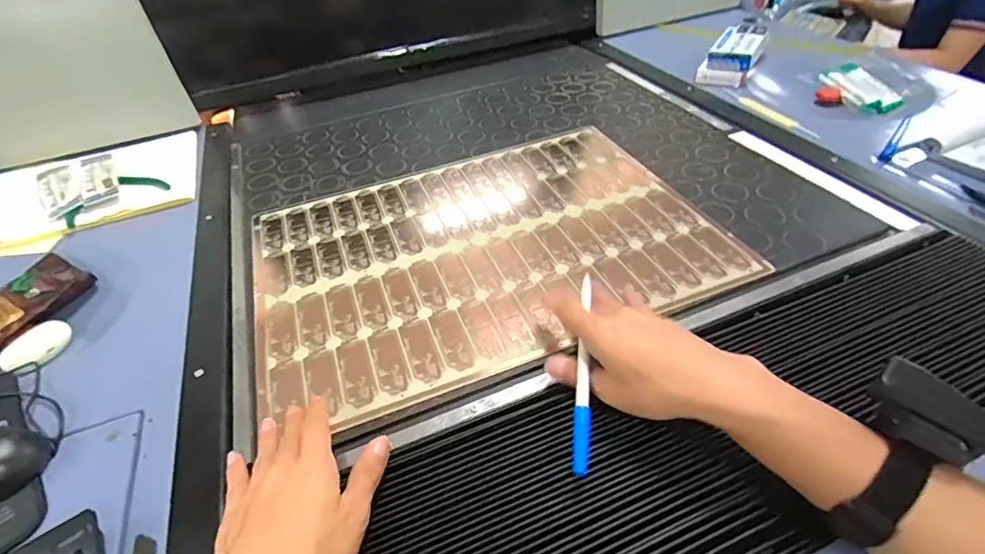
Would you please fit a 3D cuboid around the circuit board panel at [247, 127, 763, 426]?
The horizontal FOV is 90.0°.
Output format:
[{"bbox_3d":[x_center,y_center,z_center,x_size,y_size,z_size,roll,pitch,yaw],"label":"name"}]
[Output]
[{"bbox_3d":[-0.014,-0.041,0.562,0.488,0.006,0.359,-18,44,-12],"label":"circuit board panel"}]

